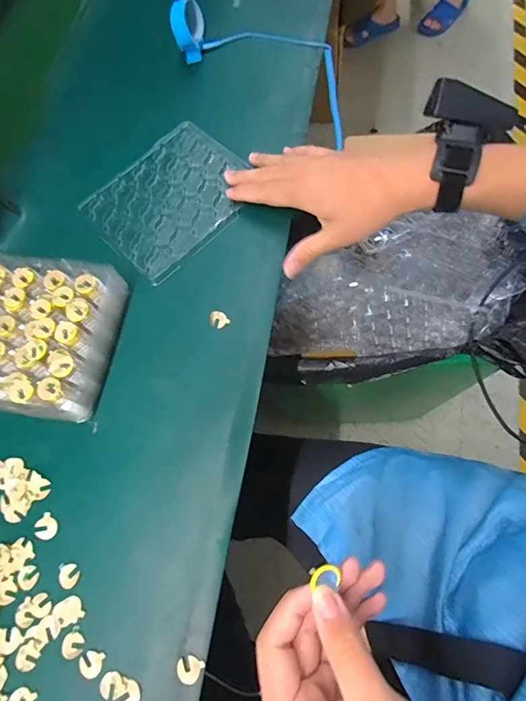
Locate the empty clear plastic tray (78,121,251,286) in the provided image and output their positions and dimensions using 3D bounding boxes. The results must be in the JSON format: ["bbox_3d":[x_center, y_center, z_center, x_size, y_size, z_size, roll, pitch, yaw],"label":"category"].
[{"bbox_3d":[-0.096,-0.165,0.455,0.137,0.015,0.164,42,75,14],"label":"empty clear plastic tray"}]

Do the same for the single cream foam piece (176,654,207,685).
[{"bbox_3d":[-0.054,0.233,0.308,0.018,0.004,0.017,-3,68,7],"label":"single cream foam piece"}]

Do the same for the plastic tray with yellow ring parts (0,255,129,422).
[{"bbox_3d":[-0.238,-0.020,0.403,0.175,0.053,0.151,8,70,11],"label":"plastic tray with yellow ring parts"}]

